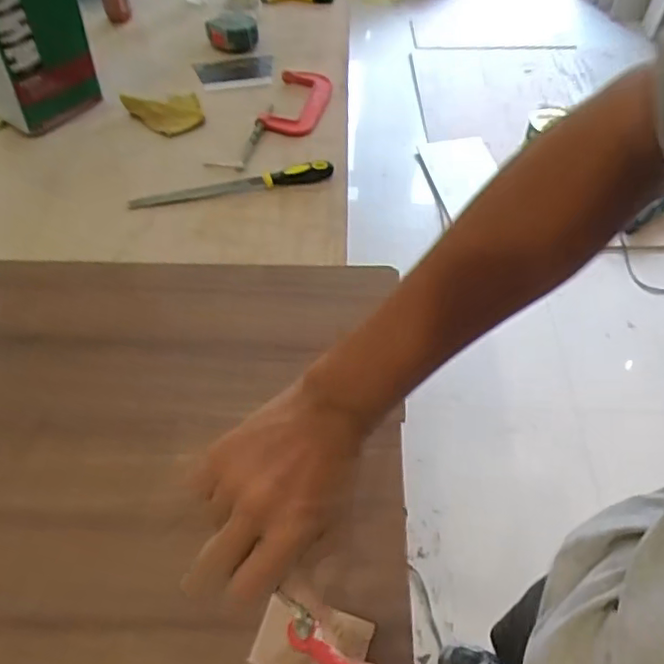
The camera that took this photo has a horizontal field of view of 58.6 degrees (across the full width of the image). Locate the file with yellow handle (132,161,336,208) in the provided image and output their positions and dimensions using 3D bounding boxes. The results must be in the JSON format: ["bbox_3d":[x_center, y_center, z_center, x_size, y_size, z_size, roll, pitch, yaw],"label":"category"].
[{"bbox_3d":[-0.147,-0.220,0.884,0.300,0.020,0.038,-11,54,-9],"label":"file with yellow handle"}]

